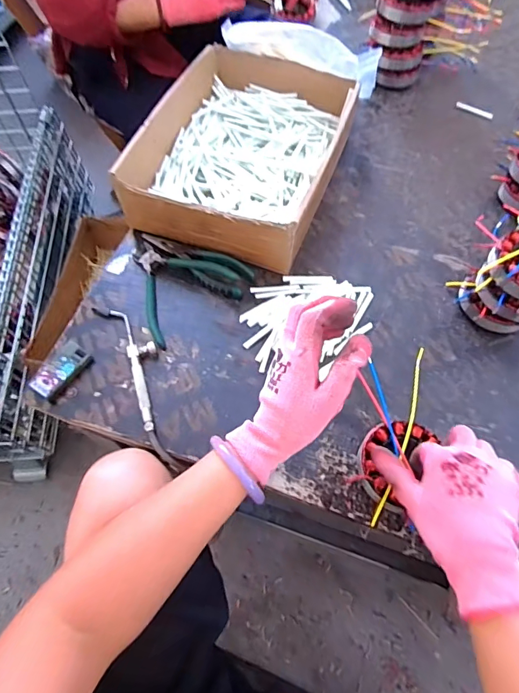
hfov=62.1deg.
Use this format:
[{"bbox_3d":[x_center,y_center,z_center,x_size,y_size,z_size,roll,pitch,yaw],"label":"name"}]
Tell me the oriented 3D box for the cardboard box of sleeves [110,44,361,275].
[{"bbox_3d":[-0.011,-0.286,0.618,0.245,0.087,0.348,18,64,10],"label":"cardboard box of sleeves"}]

